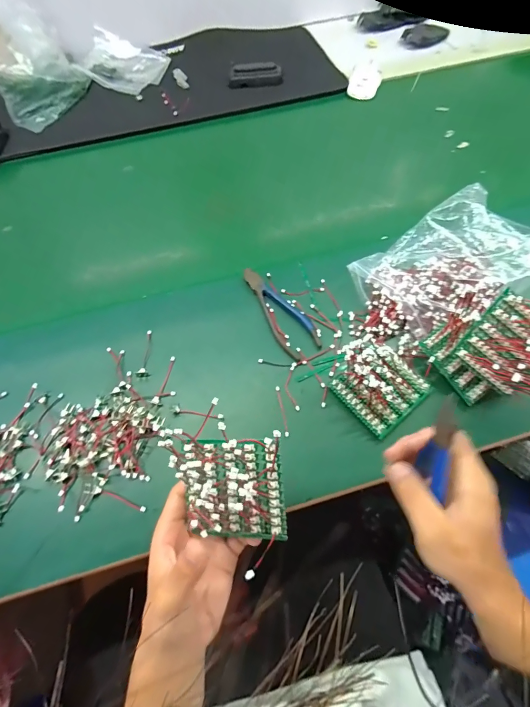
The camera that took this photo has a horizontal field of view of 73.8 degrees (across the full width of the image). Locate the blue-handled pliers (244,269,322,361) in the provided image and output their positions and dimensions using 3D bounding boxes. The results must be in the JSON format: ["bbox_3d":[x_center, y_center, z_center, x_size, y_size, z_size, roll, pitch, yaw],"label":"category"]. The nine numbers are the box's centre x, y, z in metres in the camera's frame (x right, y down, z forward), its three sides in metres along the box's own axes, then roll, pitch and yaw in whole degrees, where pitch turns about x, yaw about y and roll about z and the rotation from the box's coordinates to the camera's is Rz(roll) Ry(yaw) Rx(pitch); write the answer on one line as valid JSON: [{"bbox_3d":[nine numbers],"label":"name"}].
[{"bbox_3d":[0.018,-0.059,0.450,0.049,0.008,0.145,-27,65,-12],"label":"blue-handled pliers"}]

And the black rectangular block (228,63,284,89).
[{"bbox_3d":[-0.018,-0.549,0.698,0.101,0.024,0.047,-2,63,1],"label":"black rectangular block"}]

